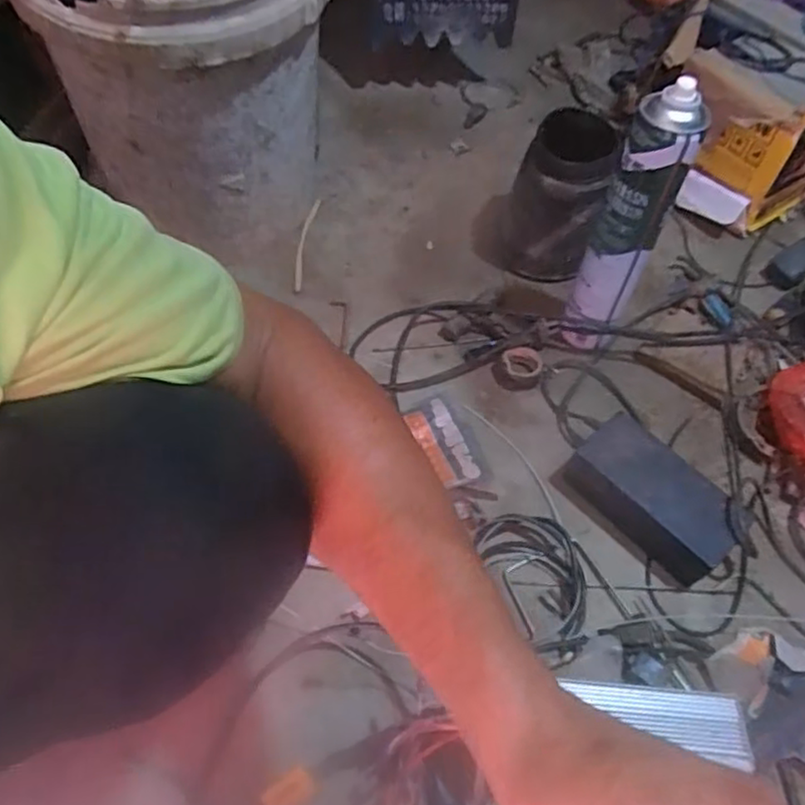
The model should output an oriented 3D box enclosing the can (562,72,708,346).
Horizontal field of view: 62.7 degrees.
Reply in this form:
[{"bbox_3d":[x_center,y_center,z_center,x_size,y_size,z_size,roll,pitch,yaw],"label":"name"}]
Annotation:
[{"bbox_3d":[0.229,-0.167,0.694,0.063,0.310,0.055,26,59,14],"label":"can"}]

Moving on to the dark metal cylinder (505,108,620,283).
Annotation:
[{"bbox_3d":[0.192,-0.252,0.837,0.110,0.184,0.112,16,57,7],"label":"dark metal cylinder"}]

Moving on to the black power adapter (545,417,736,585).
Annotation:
[{"bbox_3d":[0.250,0.094,0.668,0.081,0.065,0.166,-37,65,-24],"label":"black power adapter"}]

